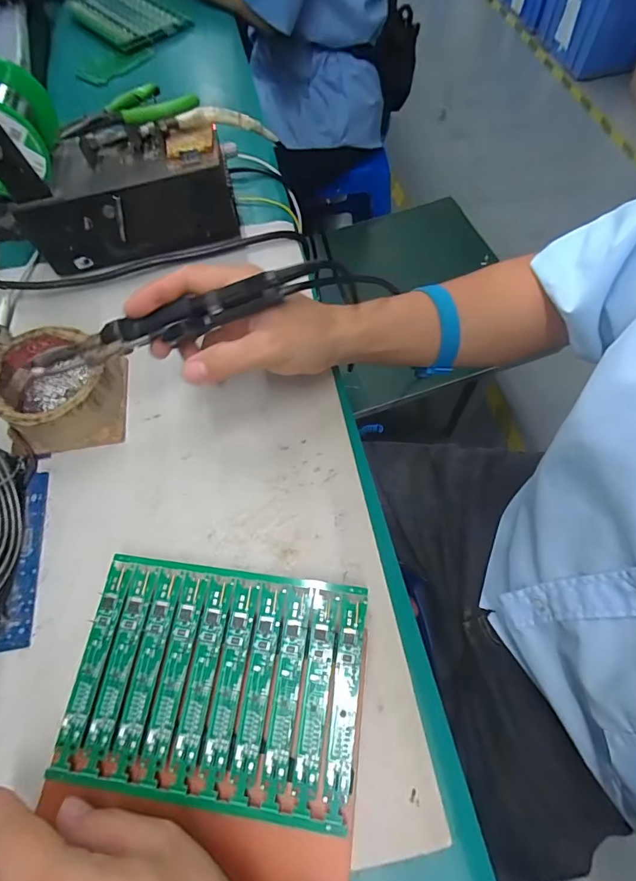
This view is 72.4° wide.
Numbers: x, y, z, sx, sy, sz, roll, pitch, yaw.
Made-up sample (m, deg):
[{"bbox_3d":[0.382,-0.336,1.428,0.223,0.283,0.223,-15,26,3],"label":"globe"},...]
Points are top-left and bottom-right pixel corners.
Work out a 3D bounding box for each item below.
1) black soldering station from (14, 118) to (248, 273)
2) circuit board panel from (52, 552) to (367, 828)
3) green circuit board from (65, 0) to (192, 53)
[{"bbox_3d":[-0.169,-0.223,0.399,0.180,0.078,0.080,-11,64,-3],"label":"black soldering station"},{"bbox_3d":[-0.059,0.138,0.255,0.163,0.004,0.119,6,68,5],"label":"circuit board panel"},{"bbox_3d":[-0.269,-0.604,0.615,0.114,0.008,0.144,-37,68,-15],"label":"green circuit board"}]

